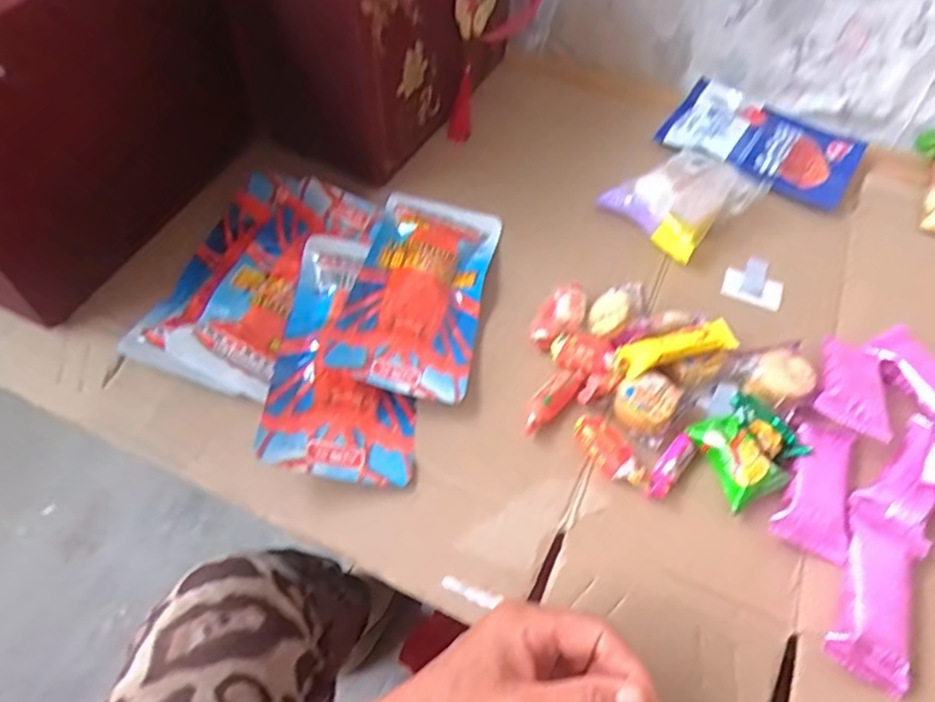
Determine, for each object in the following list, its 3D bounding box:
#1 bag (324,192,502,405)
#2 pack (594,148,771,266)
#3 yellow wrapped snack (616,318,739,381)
[{"bbox_3d":[-0.036,-0.053,0.489,0.097,0.020,0.197,10,53,4],"label":"bag"},{"bbox_3d":[0.188,-0.139,0.550,0.107,0.035,0.098,-34,62,-25],"label":"pack"},{"bbox_3d":[0.147,-0.002,0.442,0.084,0.020,0.025,-13,55,-13],"label":"yellow wrapped snack"}]

